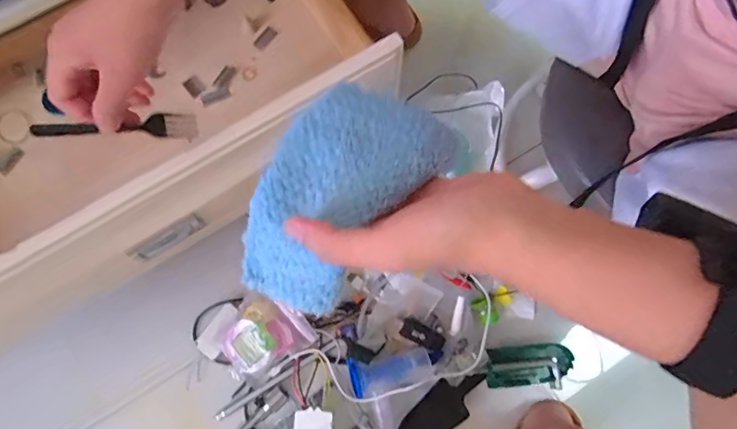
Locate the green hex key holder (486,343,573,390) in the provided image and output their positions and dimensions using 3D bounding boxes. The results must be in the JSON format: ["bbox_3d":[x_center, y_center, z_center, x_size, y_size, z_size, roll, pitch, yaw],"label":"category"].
[{"bbox_3d":[0.210,0.199,0.600,0.114,0.014,0.052,-5,75,-1],"label":"green hex key holder"}]

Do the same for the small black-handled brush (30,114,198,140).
[{"bbox_3d":[-0.193,-0.067,0.357,0.113,0.013,0.016,-7,74,-20],"label":"small black-handled brush"}]

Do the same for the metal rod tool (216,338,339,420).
[{"bbox_3d":[-0.118,0.212,0.597,0.177,0.008,0.012,-31,77,-7],"label":"metal rod tool"}]

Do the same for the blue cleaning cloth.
[{"bbox_3d":[-0.020,-0.019,0.261,0.086,0.029,0.139,39,79,10],"label":"blue cleaning cloth"}]

